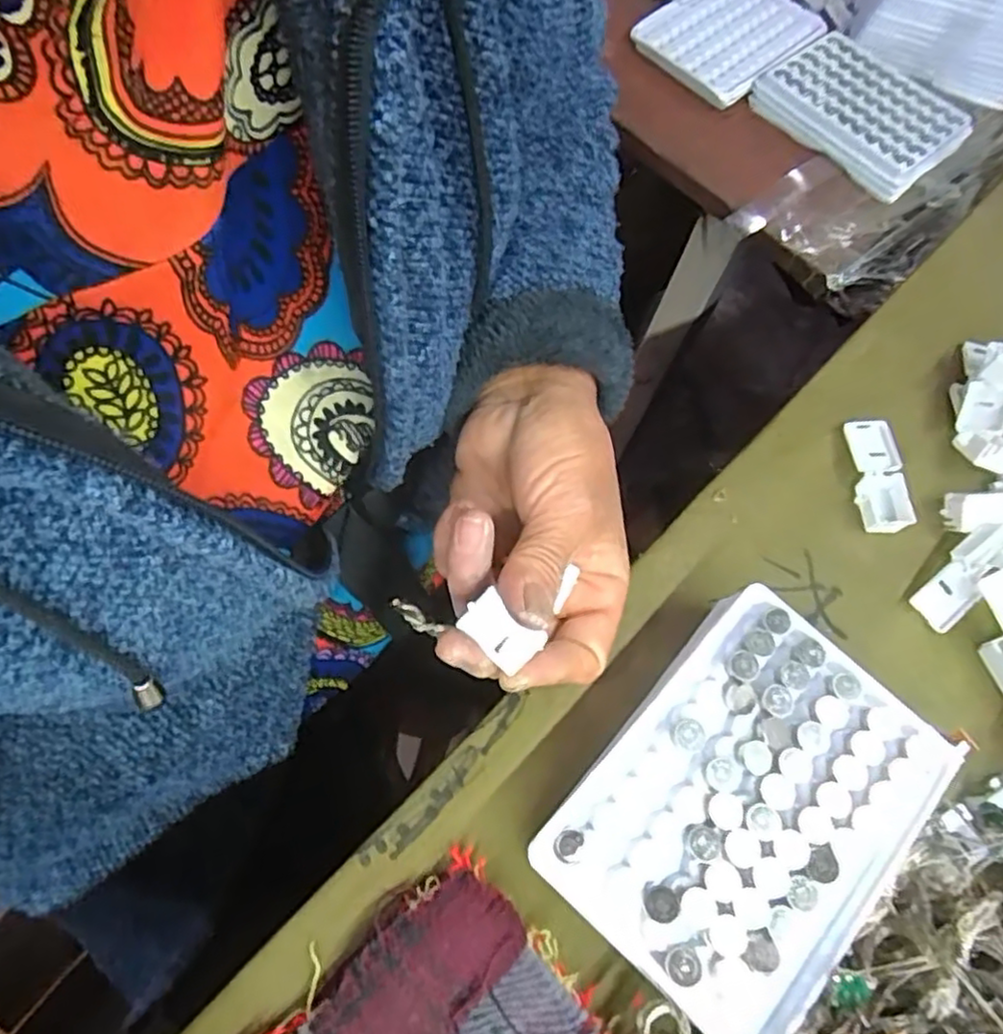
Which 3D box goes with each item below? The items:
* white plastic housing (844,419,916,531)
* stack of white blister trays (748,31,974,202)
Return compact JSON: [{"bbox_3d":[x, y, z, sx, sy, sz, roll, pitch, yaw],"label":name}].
[{"bbox_3d":[0.175,-0.021,0.324,0.019,0.011,0.058,1,66,-4],"label":"white plastic housing"},{"bbox_3d":[0.252,-0.287,0.493,0.096,0.021,0.127,-38,74,-19],"label":"stack of white blister trays"}]

